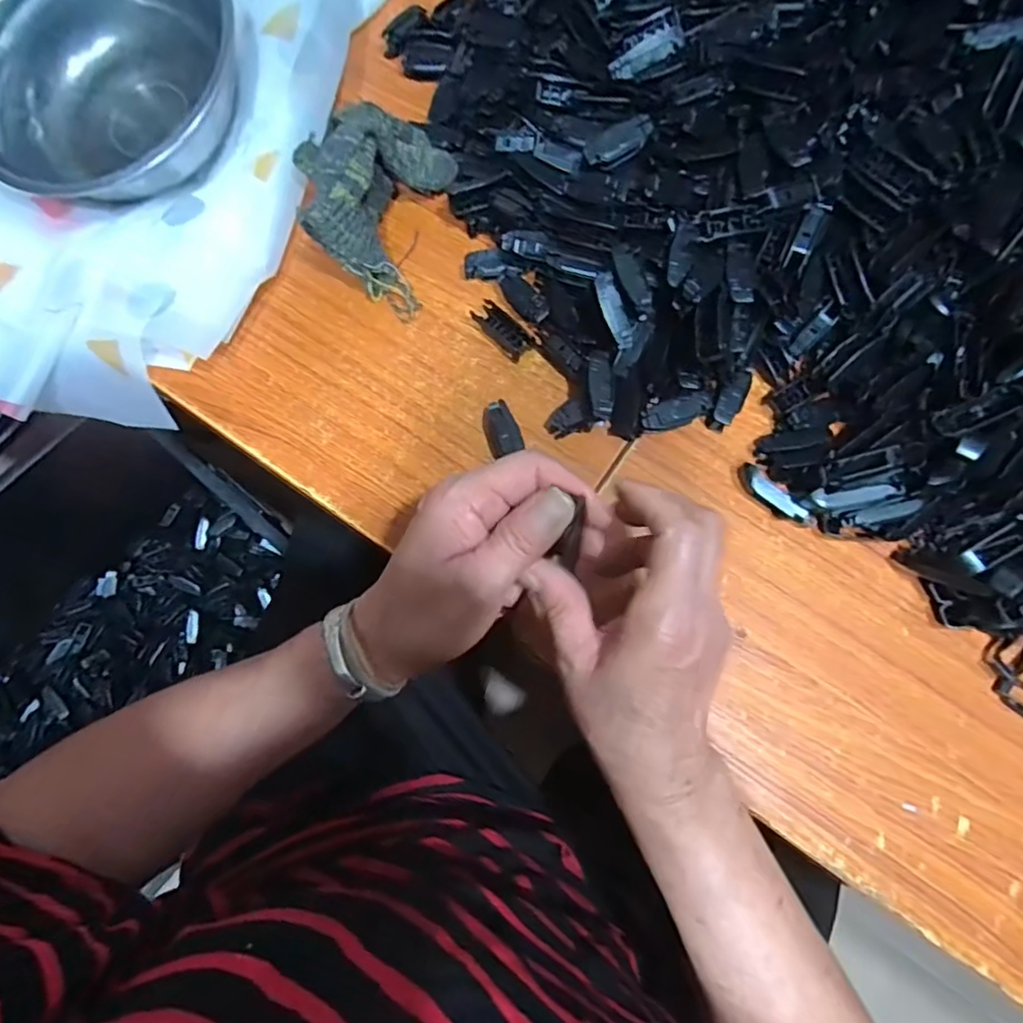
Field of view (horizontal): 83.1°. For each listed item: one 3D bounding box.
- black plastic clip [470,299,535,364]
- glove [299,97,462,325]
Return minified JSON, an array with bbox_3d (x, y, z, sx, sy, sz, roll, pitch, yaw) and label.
[{"bbox_3d":[-0.006,-0.127,0.408,0.019,0.014,0.044,-43,78,-12],"label":"black plastic clip"},{"bbox_3d":[-0.099,-0.221,0.401,0.089,0.077,0.128,12,74,3],"label":"glove"}]

